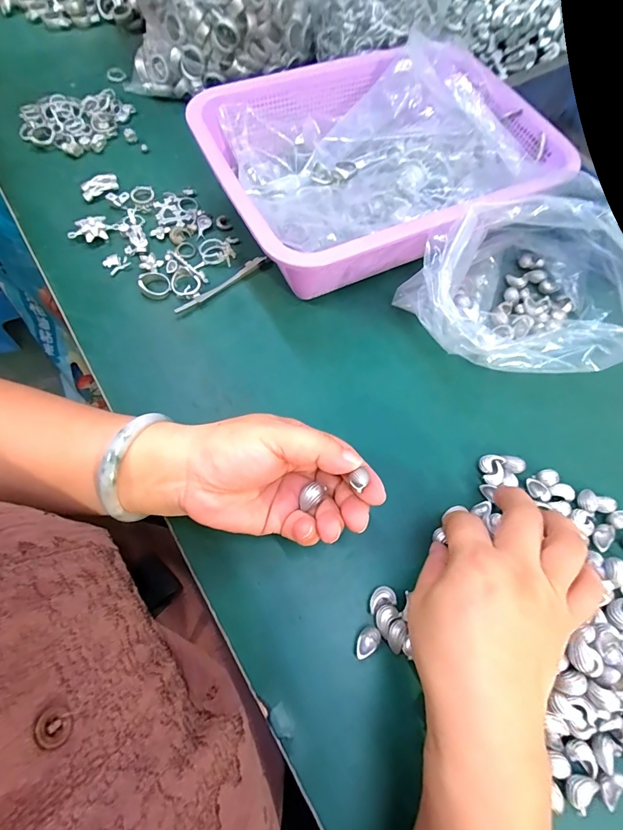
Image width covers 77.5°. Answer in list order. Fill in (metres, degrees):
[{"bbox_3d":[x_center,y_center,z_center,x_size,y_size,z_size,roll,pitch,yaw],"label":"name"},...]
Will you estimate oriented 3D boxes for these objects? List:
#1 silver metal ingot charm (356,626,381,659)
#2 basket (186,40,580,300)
[{"bbox_3d":[0.036,0.146,0.248,0.012,0.011,0.020,39,71,12],"label":"silver metal ingot charm"},{"bbox_3d":[0.062,-0.233,0.370,0.299,0.082,0.231,-25,72,-13],"label":"basket"}]

